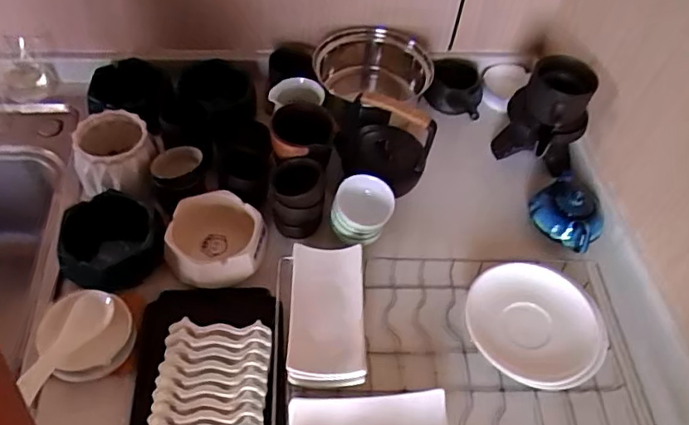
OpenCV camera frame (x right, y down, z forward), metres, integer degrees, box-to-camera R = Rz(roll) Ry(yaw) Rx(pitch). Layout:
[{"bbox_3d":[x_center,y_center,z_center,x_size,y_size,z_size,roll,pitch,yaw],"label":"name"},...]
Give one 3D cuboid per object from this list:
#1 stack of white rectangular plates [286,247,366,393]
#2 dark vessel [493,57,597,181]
[{"bbox_3d":[-0.019,0.103,0.589,0.074,0.019,0.150,3,52,-4],"label":"stack of white rectangular plates"},{"bbox_3d":[0.265,-0.120,0.753,0.102,0.137,0.100,18,53,8],"label":"dark vessel"}]

